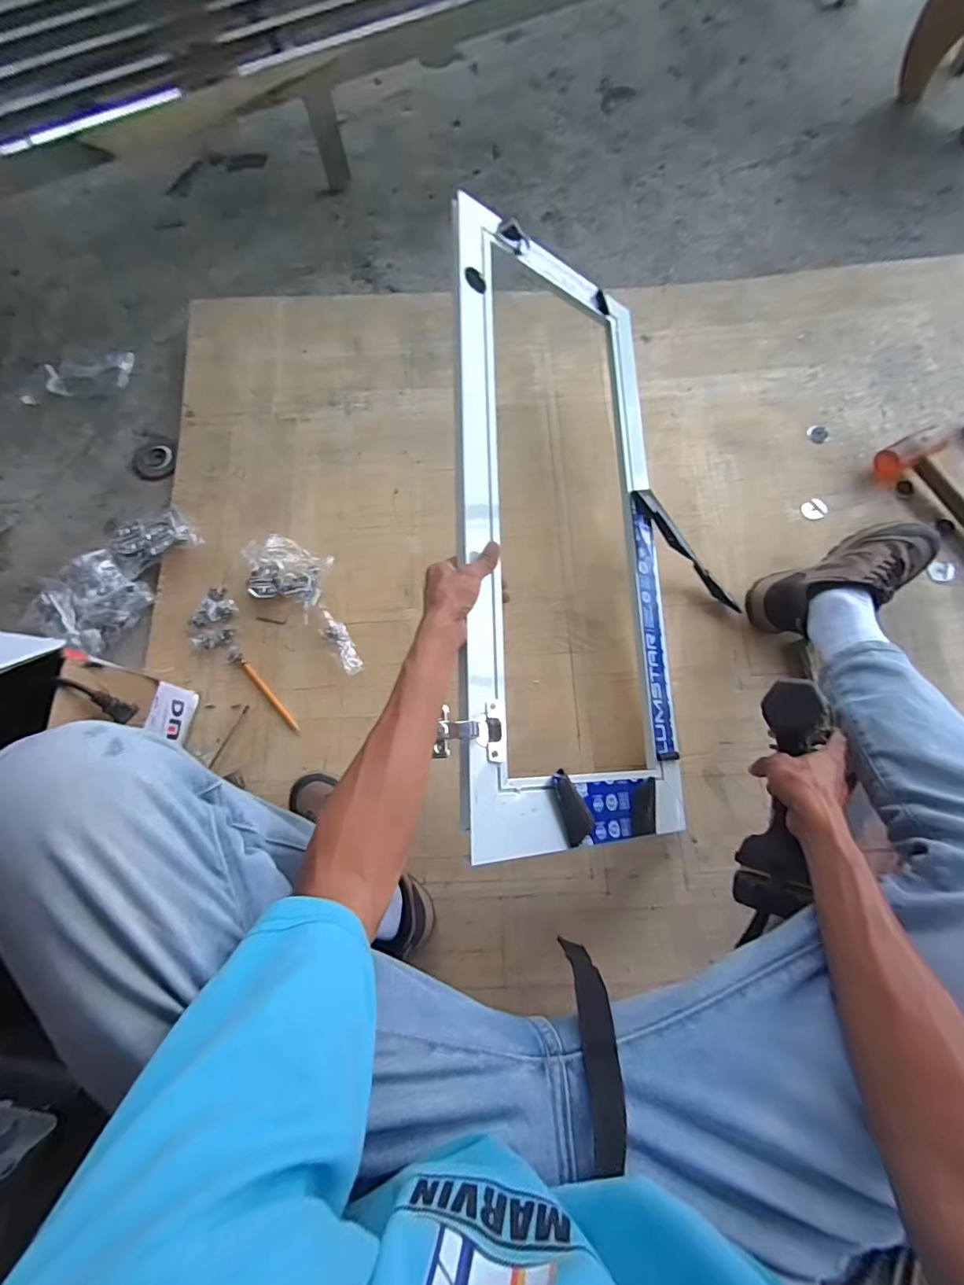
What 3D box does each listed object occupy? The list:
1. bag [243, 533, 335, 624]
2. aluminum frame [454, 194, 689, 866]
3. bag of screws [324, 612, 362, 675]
[{"bbox_3d":[-0.309,-0.108,0.779,0.130,0.033,0.099,19,75,8],"label":"bag"},{"bbox_3d":[0.117,-0.162,0.638,0.333,0.026,0.794,6,77,-31],"label":"aluminum frame"},{"bbox_3d":[-0.214,-0.001,0.751,0.031,0.011,0.108,-30,74,-7],"label":"bag of screws"}]

